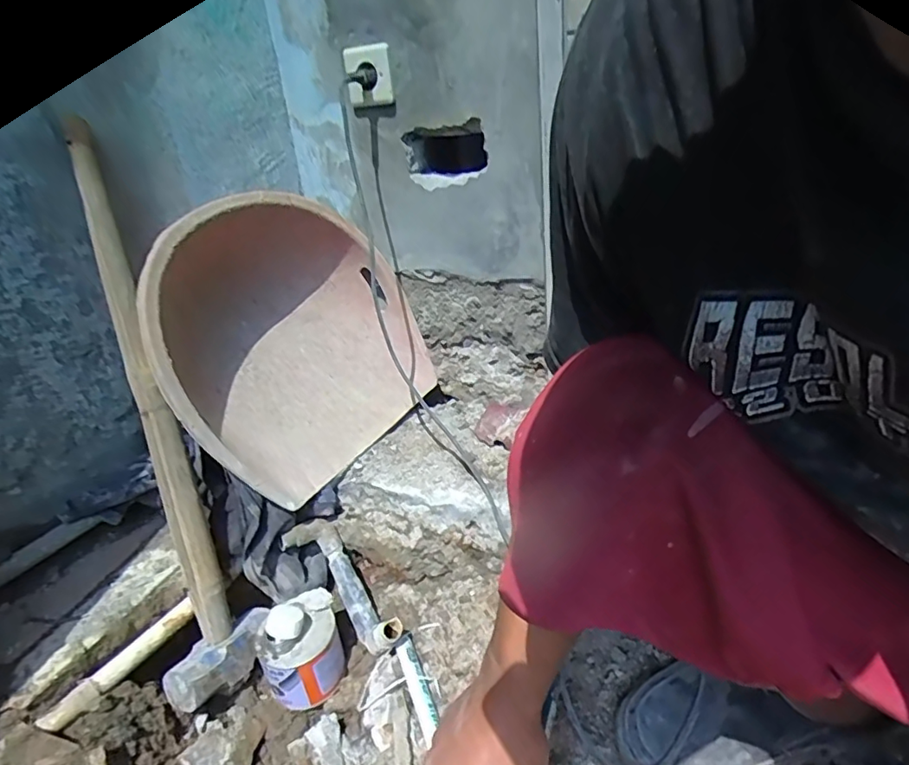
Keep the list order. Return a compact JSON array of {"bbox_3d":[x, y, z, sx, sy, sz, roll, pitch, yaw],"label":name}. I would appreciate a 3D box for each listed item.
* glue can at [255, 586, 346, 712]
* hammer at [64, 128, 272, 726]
[{"bbox_3d":[-0.194,0.340,0.705,0.100,0.103,0.091,-6,28,3],"label":"glue can"},{"bbox_3d":[-0.380,0.035,0.690,0.100,0.717,0.098,-15,3,-14],"label":"hammer"}]

